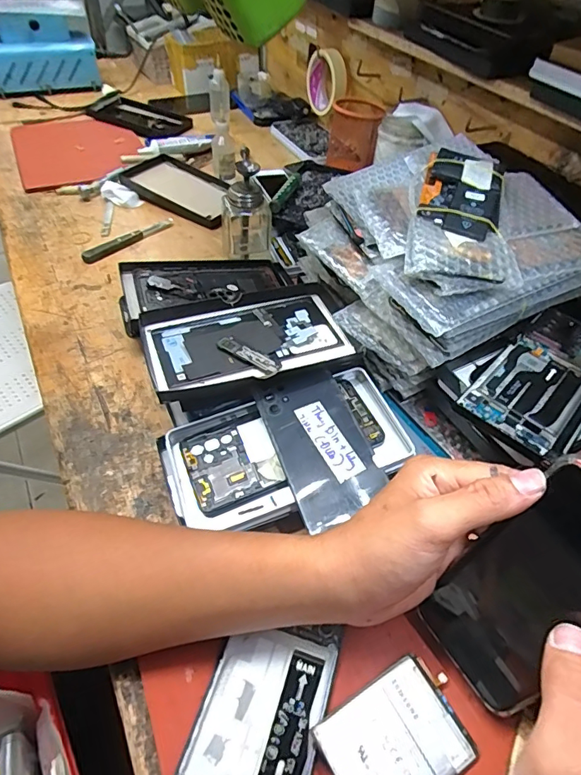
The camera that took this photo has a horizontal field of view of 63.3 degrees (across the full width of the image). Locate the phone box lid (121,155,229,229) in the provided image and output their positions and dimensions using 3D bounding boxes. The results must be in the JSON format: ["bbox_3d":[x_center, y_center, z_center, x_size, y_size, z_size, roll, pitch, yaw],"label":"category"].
[{"bbox_3d":[-0.159,-0.298,0.705,0.188,0.021,0.107,28,55,14],"label":"phone box lid"}]

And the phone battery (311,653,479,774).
[{"bbox_3d":[0.061,0.202,0.269,0.080,0.010,0.060,-23,53,-22],"label":"phone battery"}]

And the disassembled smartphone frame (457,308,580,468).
[{"bbox_3d":[0.198,-0.009,0.361,0.073,0.010,0.161,36,56,26],"label":"disassembled smartphone frame"}]

